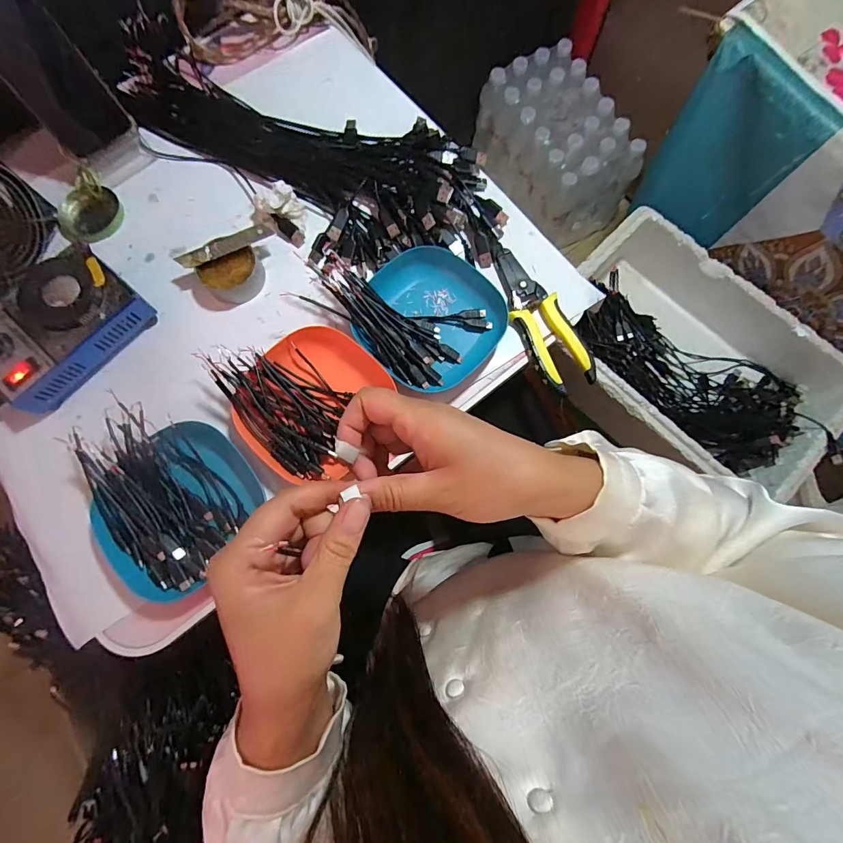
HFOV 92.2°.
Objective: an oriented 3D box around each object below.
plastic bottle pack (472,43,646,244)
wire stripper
[{"bbox_3d":[0.302,-0.630,0.942,0.223,0.193,0.362,-31,81,-7],"label":"plastic bottle pack"},{"bbox_3d":[0.125,-0.111,0.431,0.053,0.013,0.167,-23,80,-6],"label":"wire stripper"}]

